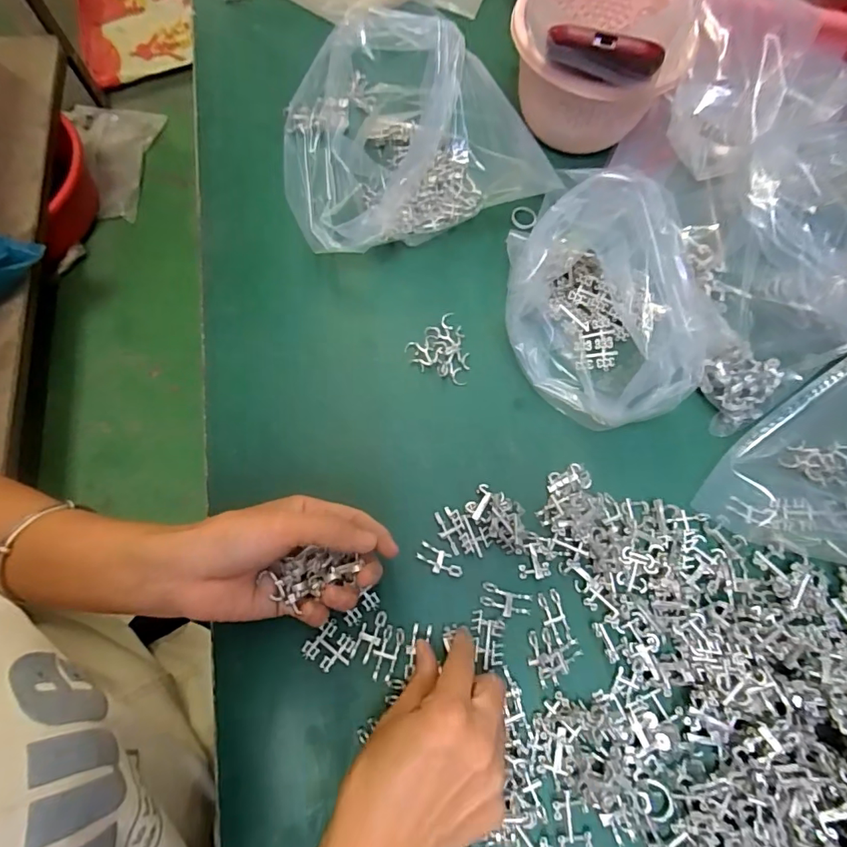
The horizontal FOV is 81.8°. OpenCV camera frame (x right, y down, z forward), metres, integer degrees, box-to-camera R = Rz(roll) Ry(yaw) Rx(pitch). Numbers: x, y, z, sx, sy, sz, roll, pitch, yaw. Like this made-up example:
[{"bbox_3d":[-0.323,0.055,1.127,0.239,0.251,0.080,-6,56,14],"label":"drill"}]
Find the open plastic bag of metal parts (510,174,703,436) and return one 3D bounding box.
[{"bbox_3d":[0.125,-0.071,0.332,0.106,0.122,0.137,-26,74,-10],"label":"open plastic bag of metal parts"}]

